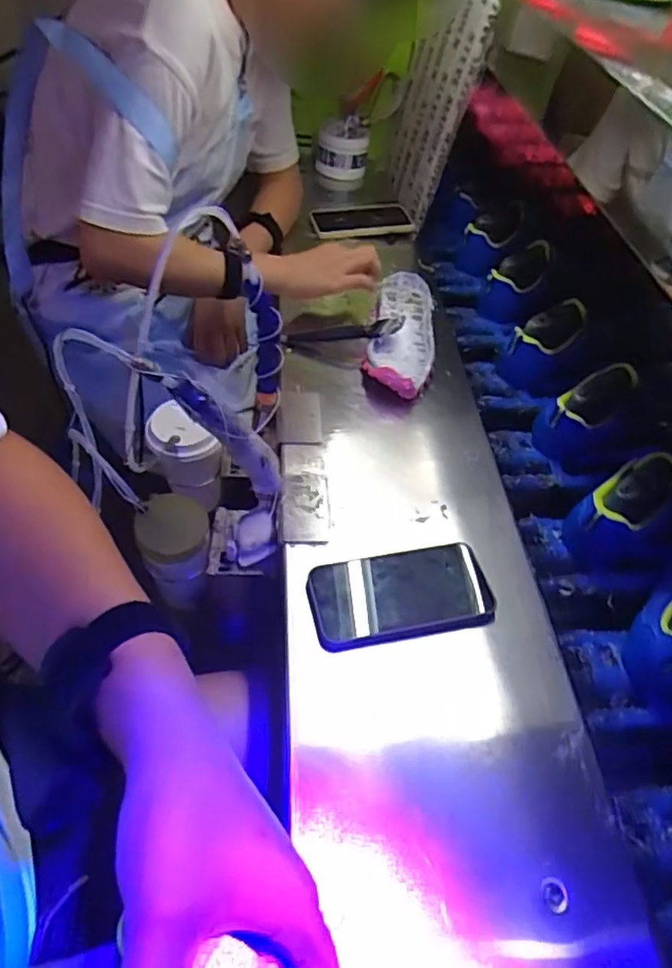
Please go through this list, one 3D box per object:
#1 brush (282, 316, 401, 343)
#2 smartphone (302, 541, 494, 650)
[{"bbox_3d":[0.007,-0.199,0.775,0.161,0.019,0.025,-1,44,21],"label":"brush"},{"bbox_3d":[0.058,0.099,0.540,0.162,0.020,0.079,-7,49,-13],"label":"smartphone"}]

